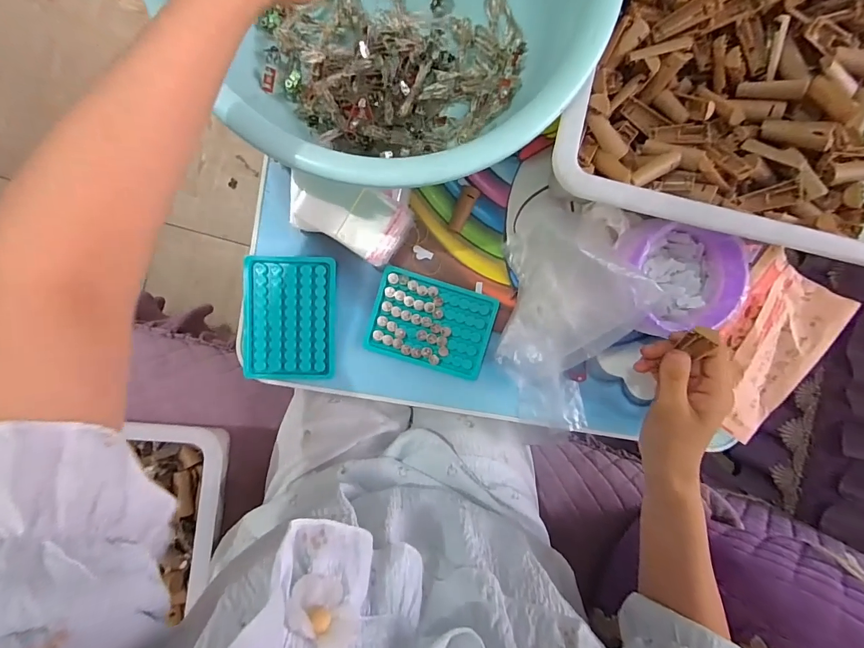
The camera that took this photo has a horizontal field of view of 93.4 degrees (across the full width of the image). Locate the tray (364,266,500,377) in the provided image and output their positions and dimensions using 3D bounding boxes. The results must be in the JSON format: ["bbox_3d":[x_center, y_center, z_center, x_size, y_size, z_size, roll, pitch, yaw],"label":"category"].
[{"bbox_3d":[0.001,0.000,0.447,0.130,0.004,0.094,17,91,-4],"label":"tray"}]

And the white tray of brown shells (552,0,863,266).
[{"bbox_3d":[0.295,-0.283,0.353,0.317,0.085,0.414,13,91,-4],"label":"white tray of brown shells"}]

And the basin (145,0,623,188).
[{"bbox_3d":[-0.034,-0.291,0.365,0.351,0.126,0.338,0,92,-3],"label":"basin"}]

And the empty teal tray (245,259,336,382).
[{"bbox_3d":[-0.155,-0.007,0.445,0.097,0.007,0.132,2,92,-3],"label":"empty teal tray"}]

